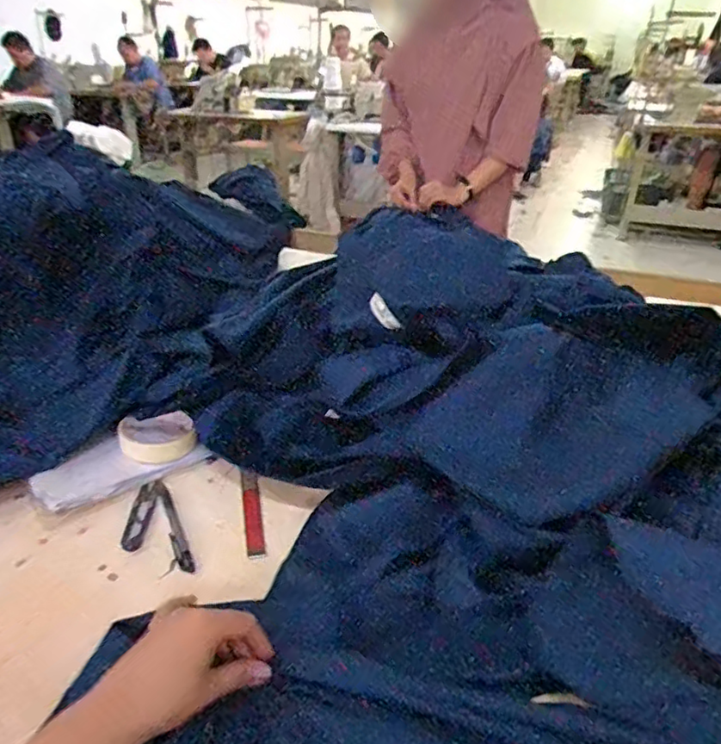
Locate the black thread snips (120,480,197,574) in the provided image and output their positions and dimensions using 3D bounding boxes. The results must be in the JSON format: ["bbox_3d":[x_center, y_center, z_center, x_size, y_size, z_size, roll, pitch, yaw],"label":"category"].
[{"bbox_3d":[-0.209,0.158,0.593,0.055,0.009,0.140,-14,33,-25],"label":"black thread snips"}]

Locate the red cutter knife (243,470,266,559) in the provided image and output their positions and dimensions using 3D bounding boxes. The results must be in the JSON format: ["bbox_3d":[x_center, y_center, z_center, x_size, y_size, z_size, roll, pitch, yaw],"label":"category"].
[{"bbox_3d":[-0.112,0.145,0.619,0.017,0.008,0.136,-5,30,-11],"label":"red cutter knife"}]

